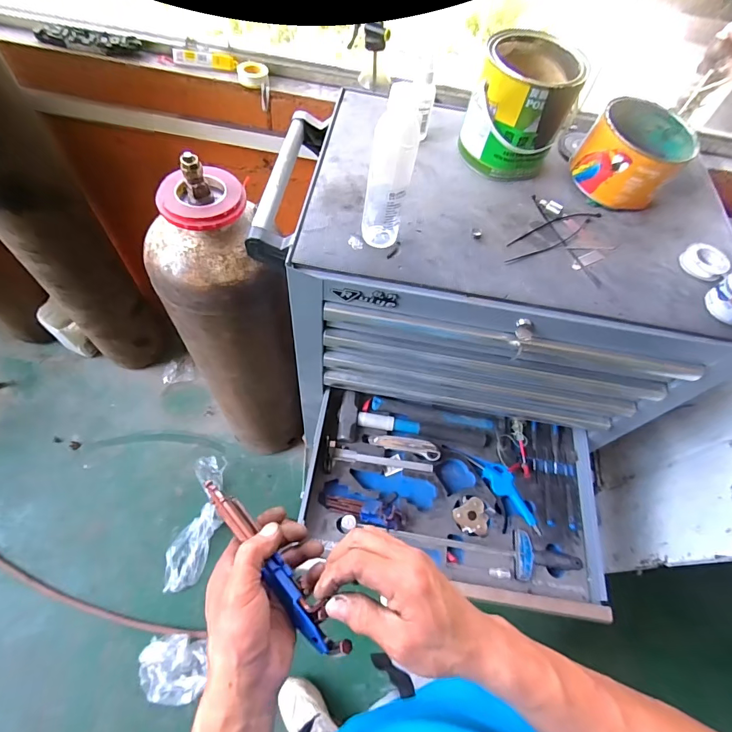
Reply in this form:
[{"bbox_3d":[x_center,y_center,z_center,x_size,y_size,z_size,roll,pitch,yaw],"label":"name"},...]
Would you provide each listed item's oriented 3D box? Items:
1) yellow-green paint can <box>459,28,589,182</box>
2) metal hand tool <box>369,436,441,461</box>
[{"bbox_3d":[0.255,-0.438,0.704,0.153,0.155,0.167,14,60,2],"label":"yellow-green paint can"},{"bbox_3d":[0.087,0.174,0.912,0.155,0.012,0.037,17,61,3],"label":"metal hand tool"}]

